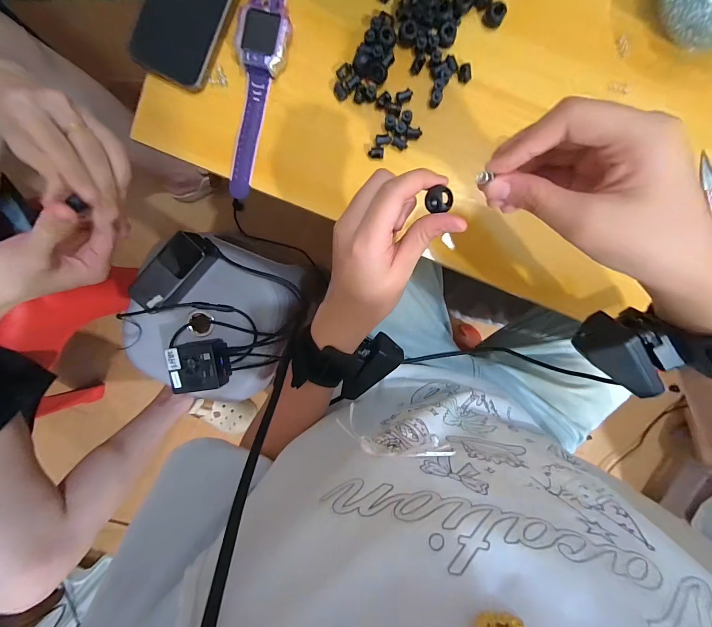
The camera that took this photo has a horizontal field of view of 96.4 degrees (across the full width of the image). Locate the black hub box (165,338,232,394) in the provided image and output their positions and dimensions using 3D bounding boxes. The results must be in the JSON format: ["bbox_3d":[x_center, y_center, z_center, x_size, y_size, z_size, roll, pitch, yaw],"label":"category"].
[{"bbox_3d":[-0.251,0.082,0.514,0.081,0.046,0.077,-7,98,2],"label":"black hub box"}]

